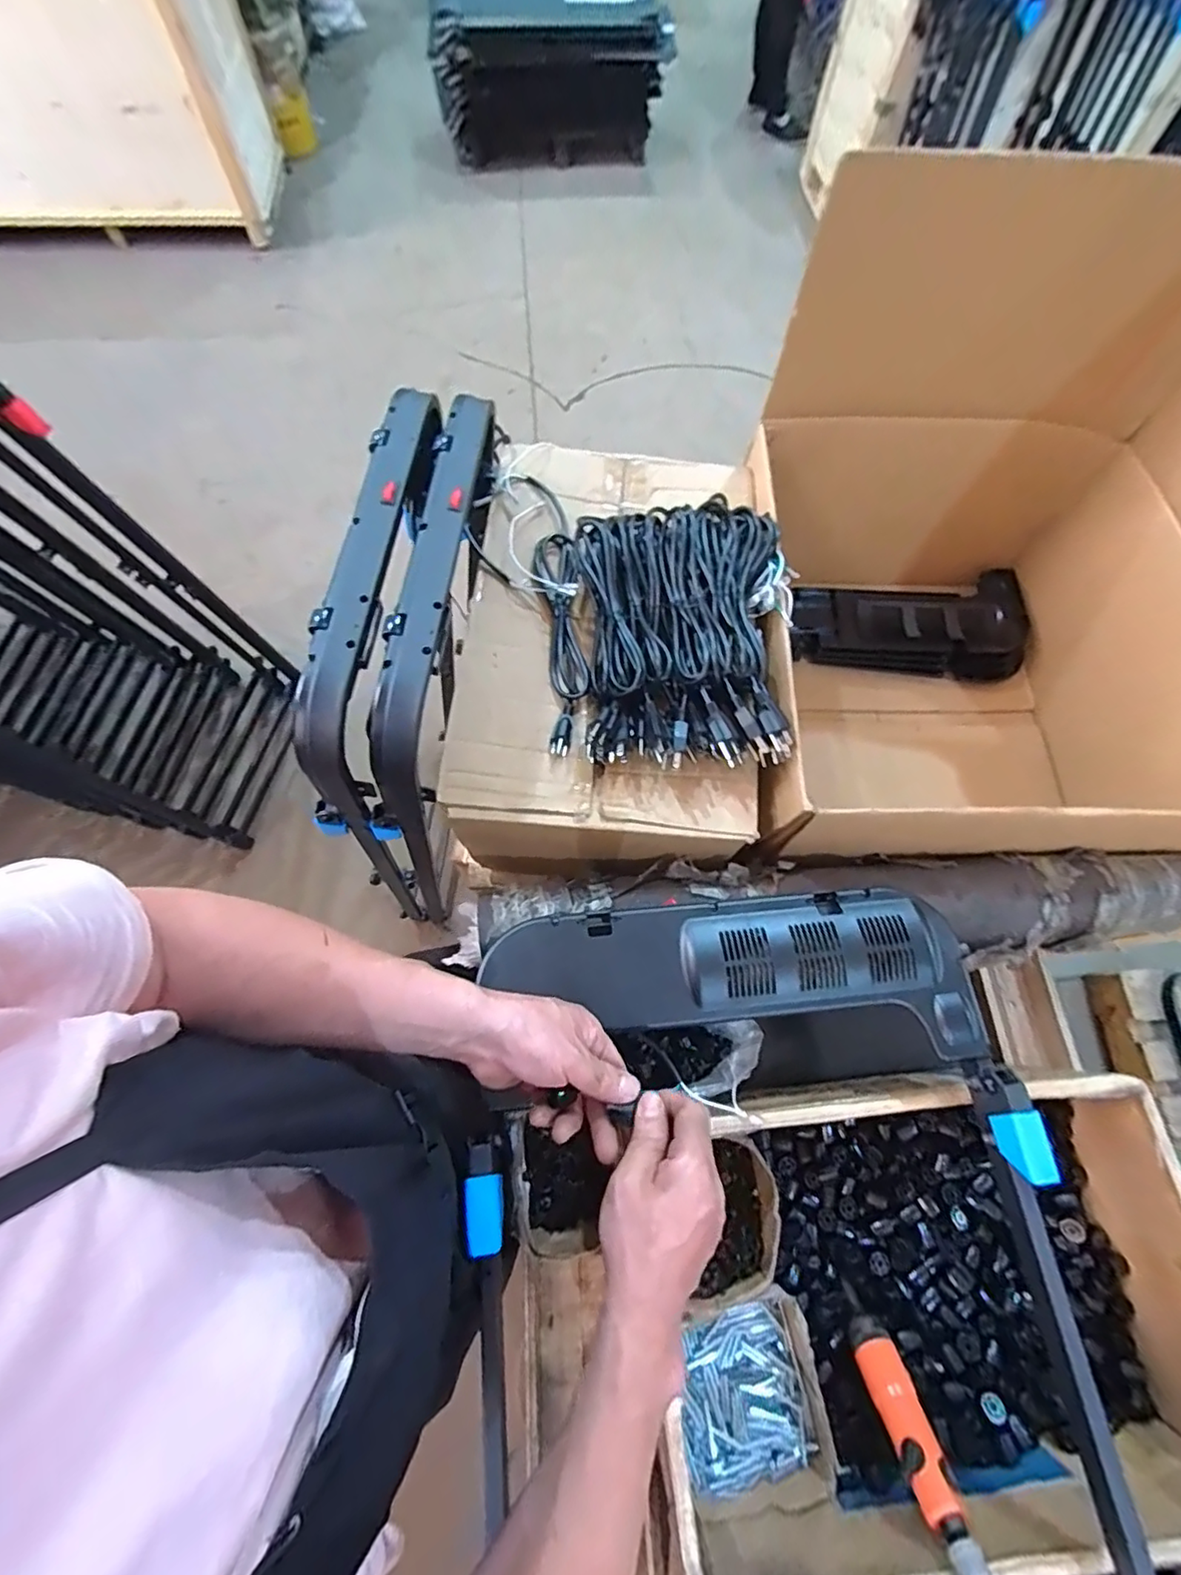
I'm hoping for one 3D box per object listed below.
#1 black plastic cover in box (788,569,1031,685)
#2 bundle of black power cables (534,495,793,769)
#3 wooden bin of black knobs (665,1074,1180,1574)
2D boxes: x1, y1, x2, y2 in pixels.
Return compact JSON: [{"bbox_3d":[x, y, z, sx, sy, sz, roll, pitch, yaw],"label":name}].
[{"bbox_3d":[0.526,-0.256,0.954,0.386,0.047,0.186,-5,69,-3],"label":"black plastic cover in box"},{"bbox_3d":[0.075,-0.186,0.670,0.284,0.071,0.330,3,68,0],"label":"bundle of black power cables"},{"bbox_3d":[0.330,0.494,0.582,0.512,0.150,0.347,-3,69,-2],"label":"wooden bin of black knobs"}]

